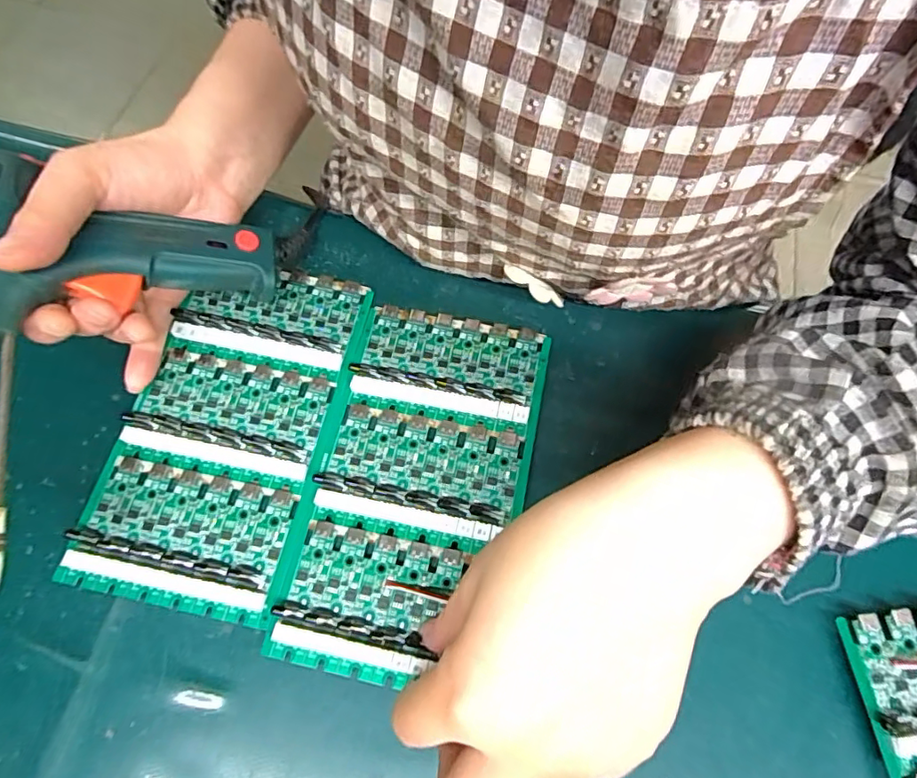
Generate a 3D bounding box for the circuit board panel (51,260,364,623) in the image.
[{"bbox_3d":[-0.121,0.015,0.293,0.101,0.007,0.186,12,69,4],"label":"circuit board panel"}]

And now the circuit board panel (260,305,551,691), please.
[{"bbox_3d":[-0.021,0.044,0.282,0.105,0.011,0.186,12,69,4],"label":"circuit board panel"}]

